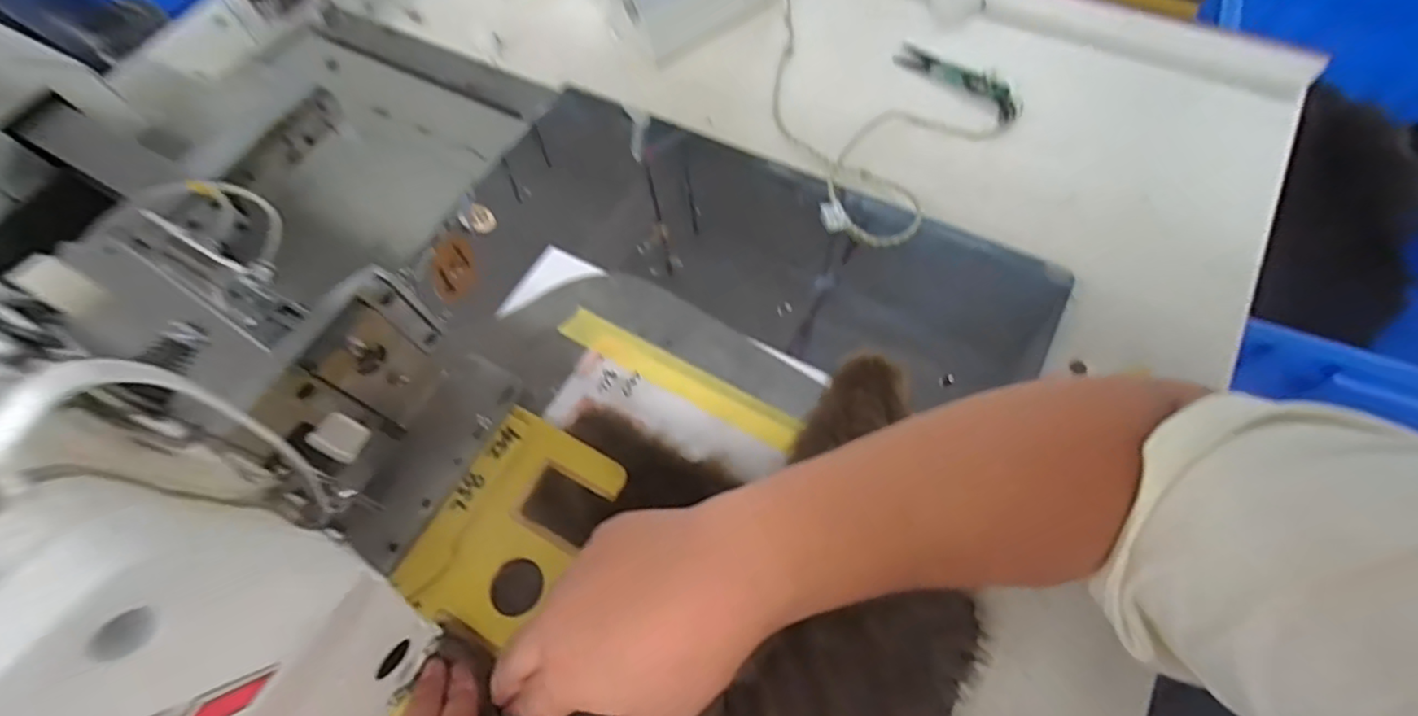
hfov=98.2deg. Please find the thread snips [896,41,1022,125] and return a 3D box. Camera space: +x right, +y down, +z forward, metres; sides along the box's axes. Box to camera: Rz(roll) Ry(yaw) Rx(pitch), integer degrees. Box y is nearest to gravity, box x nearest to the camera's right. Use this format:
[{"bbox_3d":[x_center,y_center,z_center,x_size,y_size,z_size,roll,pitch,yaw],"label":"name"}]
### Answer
[{"bbox_3d":[0.226,-0.252,0.551,0.030,0.012,0.122,-40,66,-18],"label":"thread snips"}]

